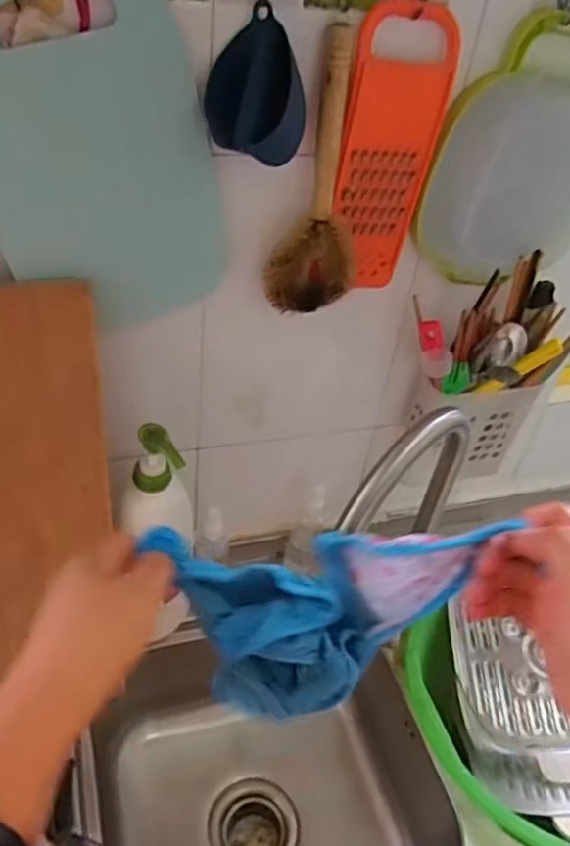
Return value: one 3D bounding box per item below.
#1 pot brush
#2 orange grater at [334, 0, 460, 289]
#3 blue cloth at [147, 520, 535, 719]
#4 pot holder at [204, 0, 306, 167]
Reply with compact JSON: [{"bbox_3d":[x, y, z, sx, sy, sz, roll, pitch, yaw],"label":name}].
[{"bbox_3d":[0.030,-0.194,0.560,0.055,0.225,0.053,34,46,28],"label":"pot brush"},{"bbox_3d":[0.086,-0.222,0.574,0.084,0.230,0.024,-14,45,-24],"label":"orange grater"},{"bbox_3d":[0.026,0.124,0.436,0.201,0.128,0.040,-4,19,-4],"label":"blue cloth"},{"bbox_3d":[-0.020,-0.242,0.493,0.071,0.088,0.064,6,40,-2],"label":"pot holder"}]

